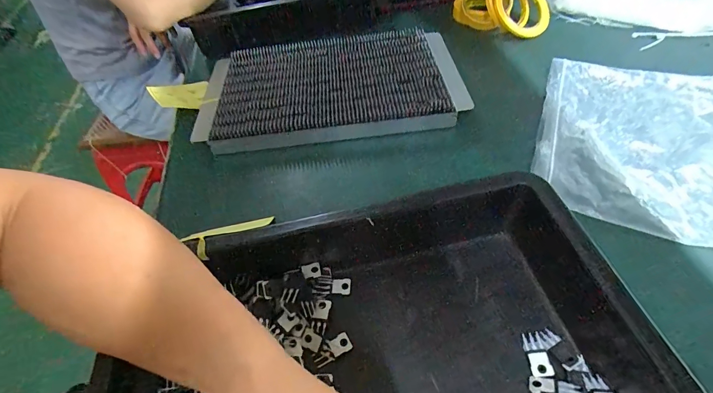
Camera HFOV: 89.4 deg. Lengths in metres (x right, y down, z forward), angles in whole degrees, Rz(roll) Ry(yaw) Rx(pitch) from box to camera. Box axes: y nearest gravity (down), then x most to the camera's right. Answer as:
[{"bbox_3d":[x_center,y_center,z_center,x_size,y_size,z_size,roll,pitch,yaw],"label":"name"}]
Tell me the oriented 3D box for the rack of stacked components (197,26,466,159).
[{"bbox_3d":[-0.043,-0.169,0.541,0.378,0.034,0.237,-6,50,-2],"label":"rack of stacked components"}]

